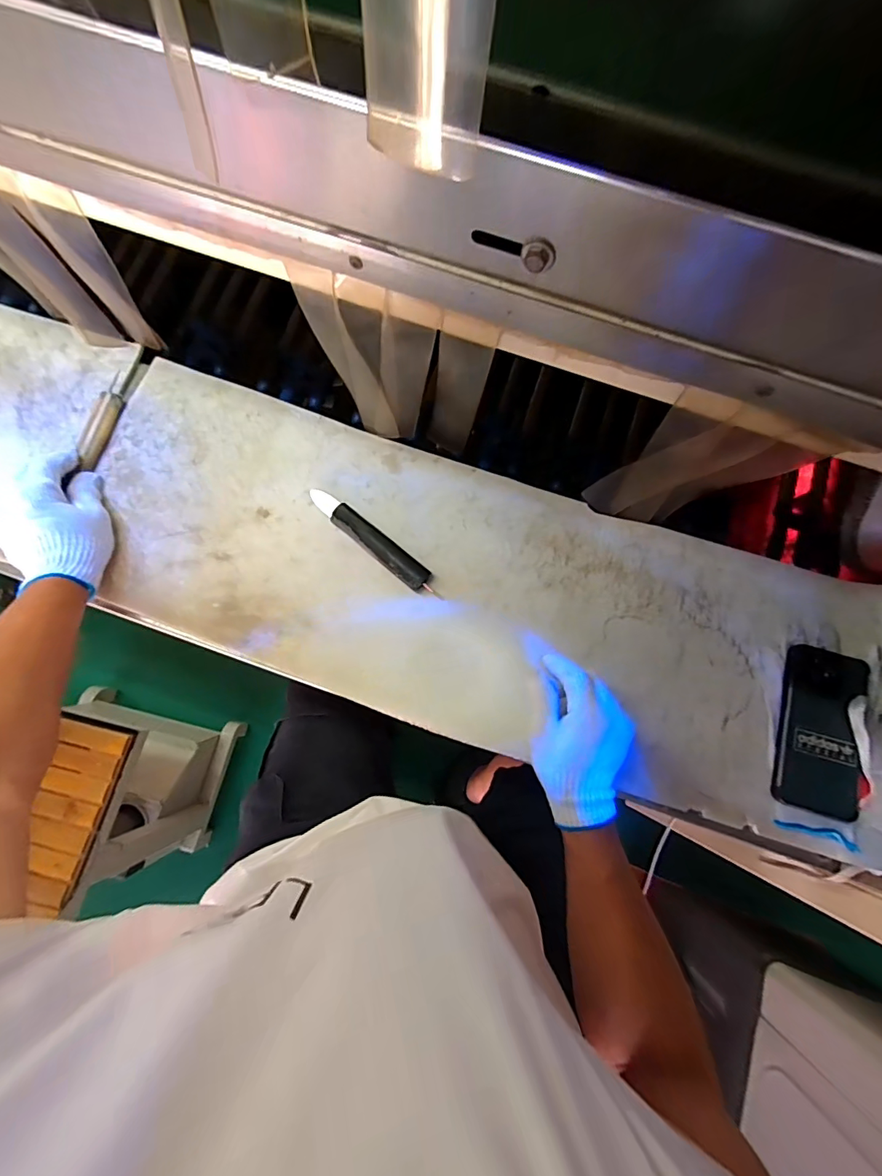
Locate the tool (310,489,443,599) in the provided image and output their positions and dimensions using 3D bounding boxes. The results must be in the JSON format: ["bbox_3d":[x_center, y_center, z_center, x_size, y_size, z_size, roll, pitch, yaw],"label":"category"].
[{"bbox_3d":[-0.078,-0.055,0.528,0.178,0.014,0.026,39,80,7],"label":"tool"}]

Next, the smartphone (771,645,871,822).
[{"bbox_3d":[0.390,0.144,0.478,0.081,0.014,0.164,15,79,9],"label":"smartphone"}]

